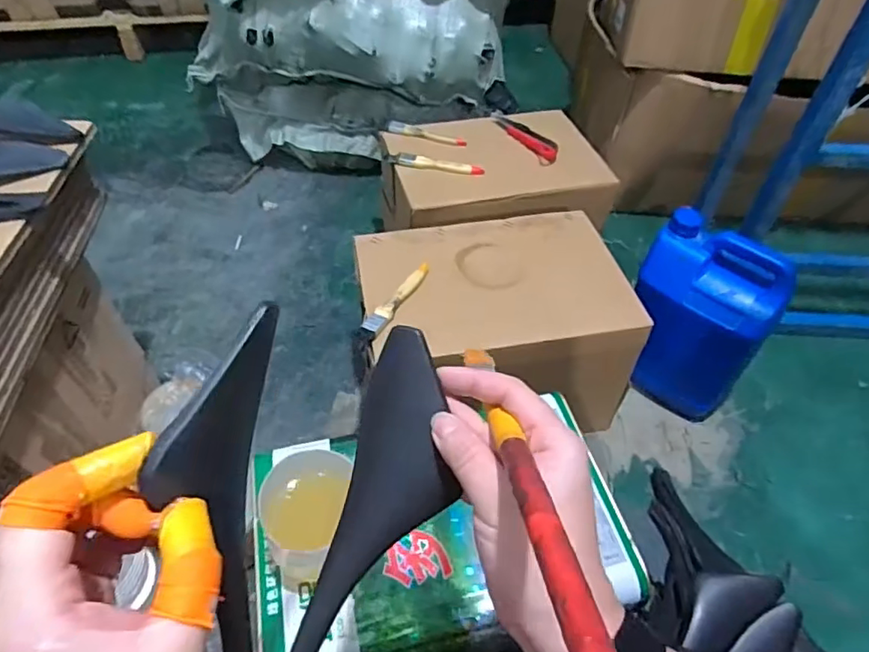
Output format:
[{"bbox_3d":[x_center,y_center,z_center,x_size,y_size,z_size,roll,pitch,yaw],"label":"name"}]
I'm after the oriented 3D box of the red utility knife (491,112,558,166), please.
[{"bbox_3d":[0.161,-0.334,0.985,0.047,0.019,0.163,-24,54,-22],"label":"red utility knife"}]

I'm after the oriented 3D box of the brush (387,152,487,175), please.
[{"bbox_3d":[-0.002,-0.270,0.927,0.167,0.007,0.034,14,49,10],"label":"brush"}]

